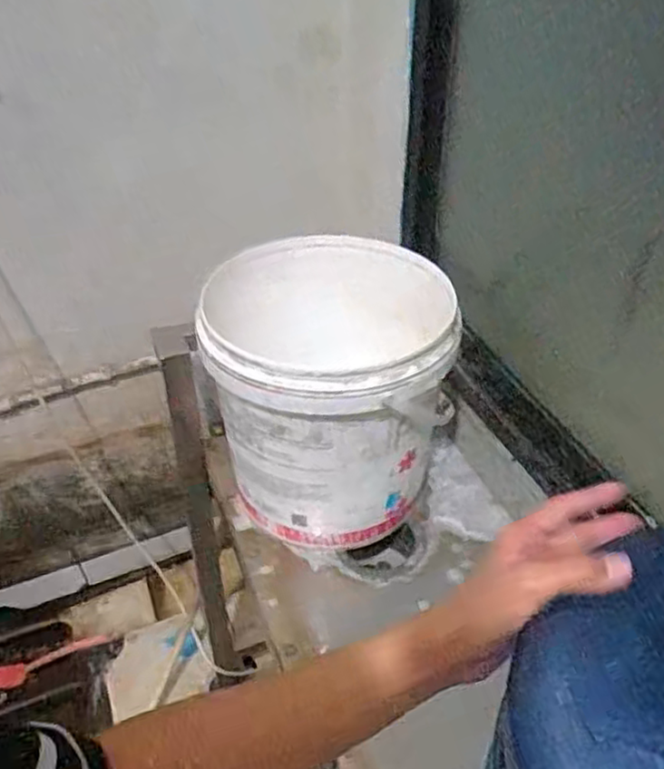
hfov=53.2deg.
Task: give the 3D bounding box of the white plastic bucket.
[{"bbox_3d":[0.000,-0.007,0.887,0.305,0.284,0.335,-2,40,1],"label":"white plastic bucket"}]

